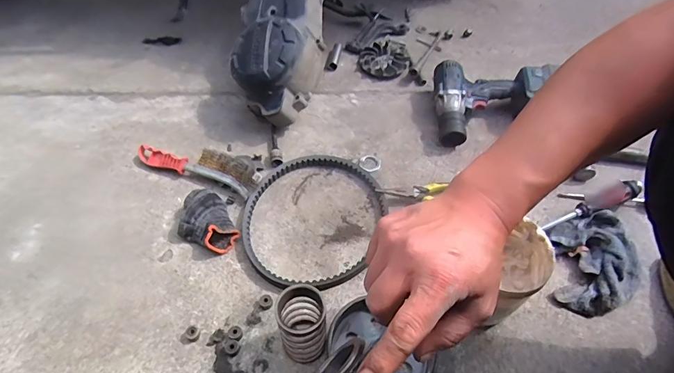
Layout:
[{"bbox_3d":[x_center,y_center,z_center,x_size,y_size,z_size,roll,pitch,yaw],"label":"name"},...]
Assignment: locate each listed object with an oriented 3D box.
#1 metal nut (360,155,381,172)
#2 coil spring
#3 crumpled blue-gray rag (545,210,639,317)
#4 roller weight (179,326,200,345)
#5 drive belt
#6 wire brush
[{"bbox_3d":[0.060,-0.043,0.740,0.039,0.006,0.039,1,52,-1],"label":"metal nut"},{"bbox_3d":[-0.044,0.172,0.508,0.055,0.113,0.061,-4,52,-5],"label":"coil spring"},{"bbox_3d":[0.386,0.103,0.606,0.119,0.037,0.172,11,52,7],"label":"crumpled blue-gray rag"},{"bbox_3d":[-0.195,0.198,0.540,0.020,0.012,0.026,39,60,23],"label":"roller weight"},{"bbox_3d":[-0.040,0.045,0.660,0.211,0.024,0.248,19,54,13],"label":"drive belt"},{"bbox_3d":[-0.240,-0.040,0.702,0.225,0.044,0.057,19,53,13],"label":"wire brush"}]

